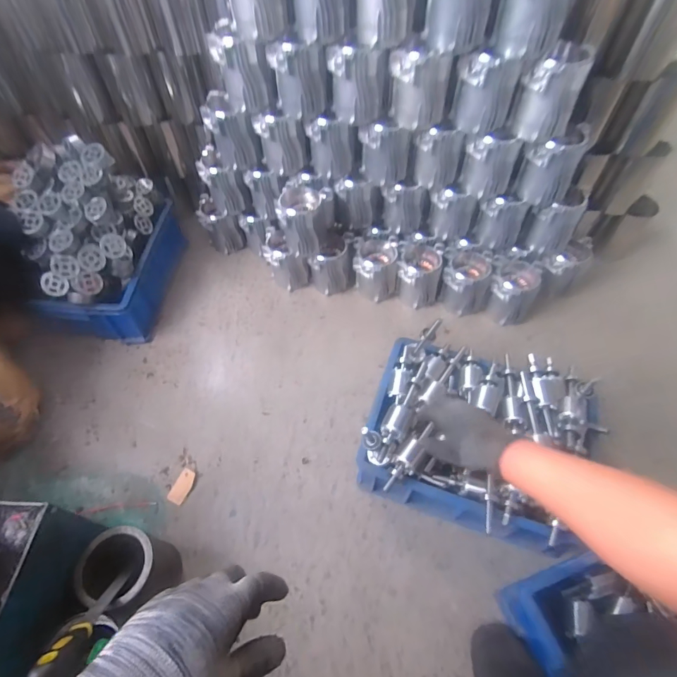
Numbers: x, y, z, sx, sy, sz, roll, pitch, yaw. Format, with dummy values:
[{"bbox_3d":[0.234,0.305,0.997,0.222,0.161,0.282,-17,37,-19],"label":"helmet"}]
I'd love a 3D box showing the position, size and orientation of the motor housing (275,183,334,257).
[{"bbox_3d":[-0.078,-0.290,0.980,0.109,0.124,0.127,14,56,11],"label":"motor housing"}]

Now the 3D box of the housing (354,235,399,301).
[{"bbox_3d":[0.097,-0.190,1.081,0.114,0.120,0.133,-1,55,1],"label":"housing"}]

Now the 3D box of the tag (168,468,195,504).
[{"bbox_3d":[-0.316,0.299,0.822,0.034,0.004,0.067,18,55,8],"label":"tag"}]

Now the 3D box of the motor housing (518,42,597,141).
[{"bbox_3d":[0.392,-0.455,0.763,0.105,0.139,0.085,12,56,9],"label":"motor housing"}]

